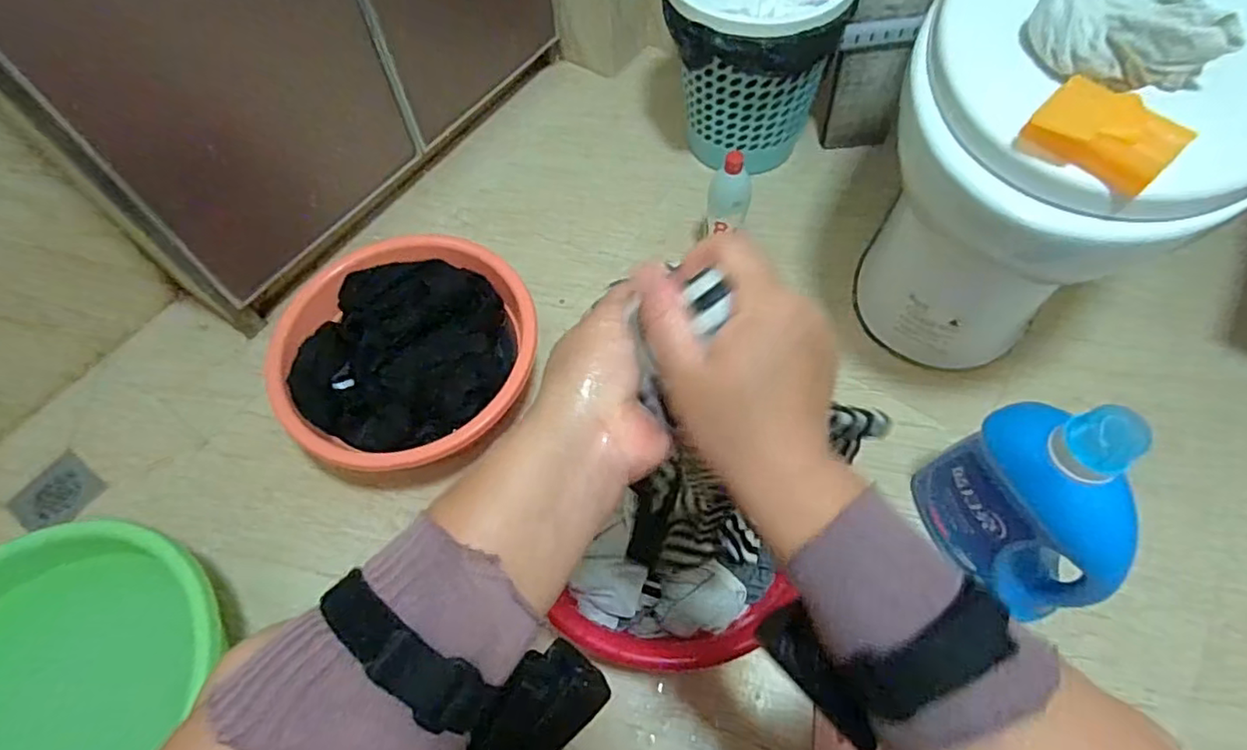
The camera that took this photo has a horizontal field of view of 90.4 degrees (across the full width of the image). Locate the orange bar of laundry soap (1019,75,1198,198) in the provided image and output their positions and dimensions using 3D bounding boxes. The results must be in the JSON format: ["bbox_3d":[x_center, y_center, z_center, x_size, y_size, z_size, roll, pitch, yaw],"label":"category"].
[{"bbox_3d":[0.379,-0.190,0.488,0.062,0.033,0.098,-40,68,-18],"label":"orange bar of laundry soap"}]

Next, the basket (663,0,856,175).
[{"bbox_3d":[0.200,-0.505,0.990,0.259,0.281,0.246,10,62,7],"label":"basket"}]

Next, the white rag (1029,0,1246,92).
[{"bbox_3d":[0.417,-0.281,0.520,0.145,0.048,0.083,36,68,19],"label":"white rag"}]

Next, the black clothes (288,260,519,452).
[{"bbox_3d":[-0.287,-0.028,0.842,0.246,0.076,0.263,-1,62,1],"label":"black clothes"}]

